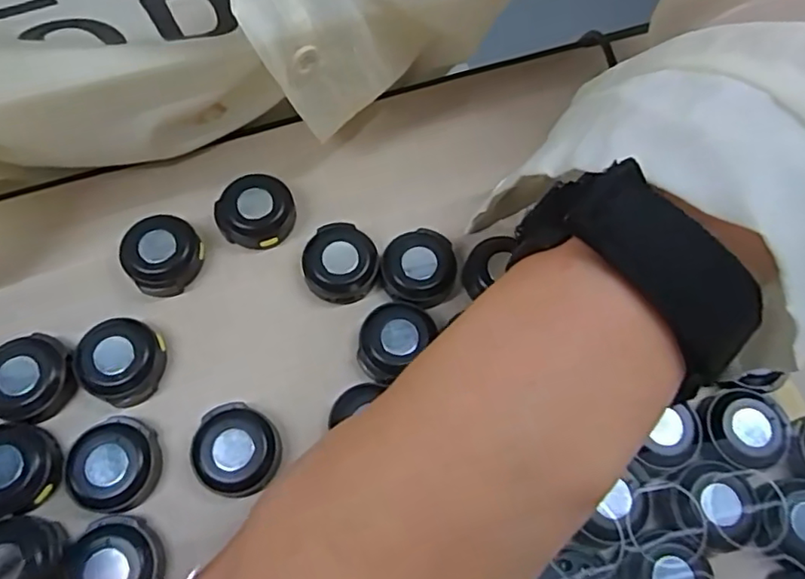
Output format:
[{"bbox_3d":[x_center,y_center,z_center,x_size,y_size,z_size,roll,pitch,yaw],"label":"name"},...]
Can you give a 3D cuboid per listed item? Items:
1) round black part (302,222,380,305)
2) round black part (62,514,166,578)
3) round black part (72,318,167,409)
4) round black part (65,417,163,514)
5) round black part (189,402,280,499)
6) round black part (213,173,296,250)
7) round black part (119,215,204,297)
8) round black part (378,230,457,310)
[{"bbox_3d":[-0.024,-0.010,0.234,0.028,0.009,0.028,1,68,-3],"label":"round black part"},{"bbox_3d":[-0.092,0.089,0.192,0.027,0.009,0.028,1,68,-3],"label":"round black part"},{"bbox_3d":[-0.102,0.026,0.216,0.029,0.013,0.028,1,68,-3],"label":"round black part"},{"bbox_3d":[-0.097,0.060,0.204,0.029,0.011,0.029,1,68,-3],"label":"round black part"},{"bbox_3d":[-0.058,0.056,0.209,0.028,0.013,0.030,1,68,-3],"label":"round black part"},{"bbox_3d":[-0.059,-0.031,0.240,0.029,0.011,0.027,1,68,-3],"label":"round black part"},{"bbox_3d":[-0.092,-0.013,0.232,0.028,0.014,0.026,1,68,-3],"label":"round black part"},{"bbox_3d":[0.006,-0.008,0.235,0.028,0.012,0.030,1,68,-3],"label":"round black part"}]

